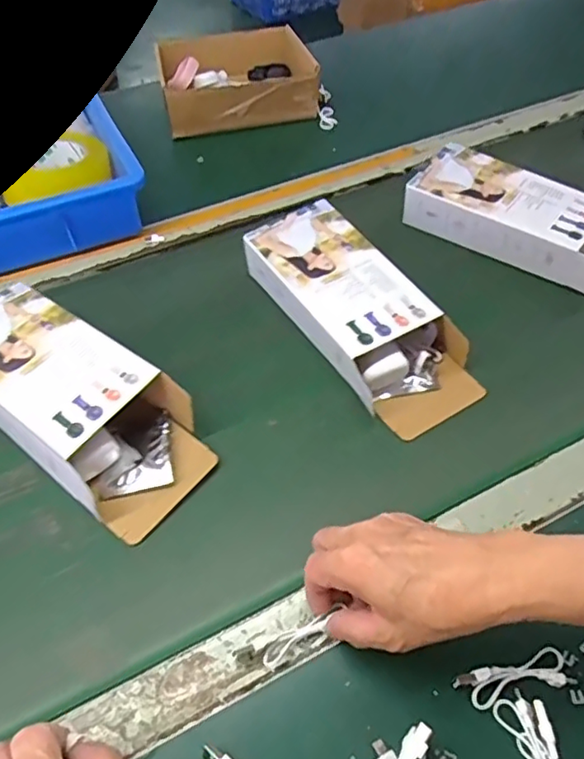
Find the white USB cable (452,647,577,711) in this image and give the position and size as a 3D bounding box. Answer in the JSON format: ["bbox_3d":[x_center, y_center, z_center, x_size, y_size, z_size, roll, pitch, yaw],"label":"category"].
[{"bbox_3d":[0.138,0.185,0.360,0.072,0.011,0.022,-13,54,-8],"label":"white USB cable"}]

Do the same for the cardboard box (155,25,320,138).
[{"bbox_3d":[-0.086,-0.446,0.856,0.219,0.060,0.223,-9,53,-6],"label":"cardboard box"}]

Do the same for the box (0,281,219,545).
[{"bbox_3d":[-0.180,0.018,0.485,0.264,0.054,0.109,31,59,22],"label":"box"}]

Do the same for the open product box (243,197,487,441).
[{"bbox_3d":[0.059,-0.064,0.546,0.107,0.054,0.256,-30,58,-20],"label":"open product box"}]

